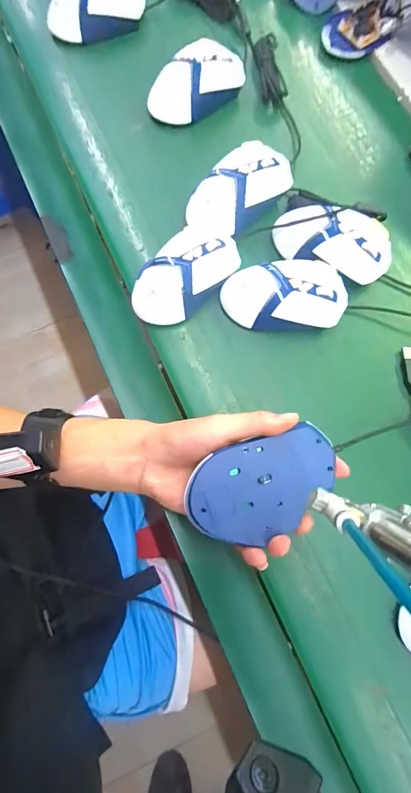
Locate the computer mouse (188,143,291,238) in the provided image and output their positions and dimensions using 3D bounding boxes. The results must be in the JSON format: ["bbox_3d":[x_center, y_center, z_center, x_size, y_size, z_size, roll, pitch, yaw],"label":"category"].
[{"bbox_3d":[0.037,-0.217,0.402,0.060,0.044,0.126,44,80,10],"label":"computer mouse"}]

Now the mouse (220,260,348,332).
[{"bbox_3d":[0.080,-0.098,0.374,0.123,0.036,0.068,0,76,0],"label":"mouse"}]

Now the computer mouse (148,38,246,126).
[{"bbox_3d":[-0.010,-0.373,0.446,0.125,0.038,0.061,-37,79,-9],"label":"computer mouse"}]

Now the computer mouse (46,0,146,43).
[{"bbox_3d":[-0.138,-0.493,0.471,0.120,0.038,0.055,-26,77,-7],"label":"computer mouse"}]

